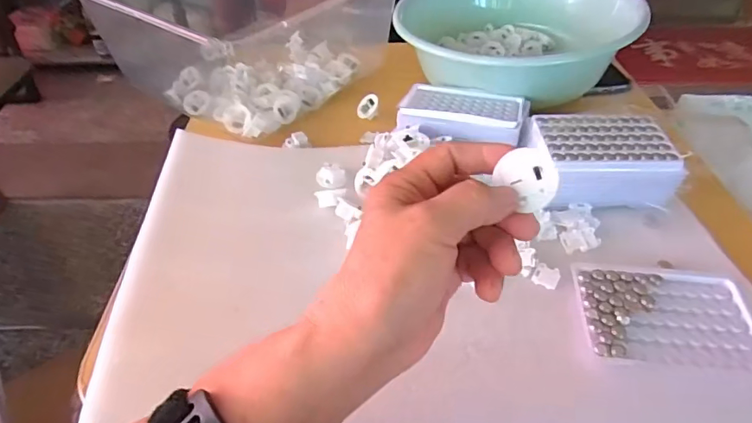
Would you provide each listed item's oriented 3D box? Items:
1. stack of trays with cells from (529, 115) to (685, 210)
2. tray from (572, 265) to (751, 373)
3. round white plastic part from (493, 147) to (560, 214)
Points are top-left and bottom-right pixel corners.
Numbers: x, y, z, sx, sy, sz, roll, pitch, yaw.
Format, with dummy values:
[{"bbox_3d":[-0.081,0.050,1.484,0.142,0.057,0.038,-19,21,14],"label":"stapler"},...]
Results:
[{"bbox_3d":[0.217,-0.053,0.481,0.128,0.042,0.091,1,44,2],"label":"stack of trays with cells"},{"bbox_3d":[0.226,0.080,0.381,0.126,0.005,0.086,4,45,5],"label":"tray"},{"bbox_3d":[0.080,-0.017,0.251,0.030,0.026,0.008,43,16,20],"label":"round white plastic part"}]

